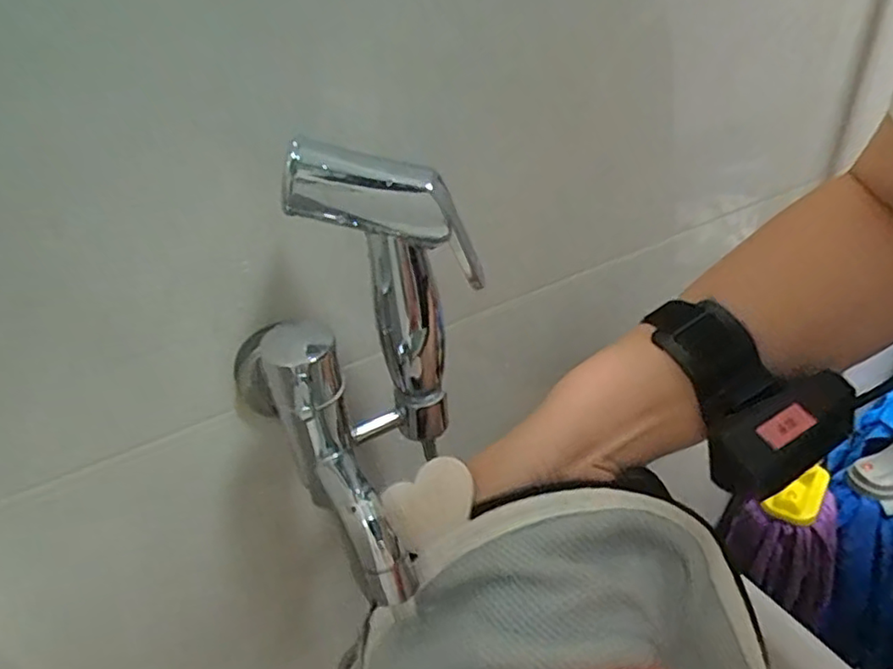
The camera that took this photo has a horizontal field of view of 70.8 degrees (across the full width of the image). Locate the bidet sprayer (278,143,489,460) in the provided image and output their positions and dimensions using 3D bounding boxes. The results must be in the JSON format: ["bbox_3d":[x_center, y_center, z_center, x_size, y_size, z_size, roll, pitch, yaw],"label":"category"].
[{"bbox_3d":[-0.022,-0.013,0.277,0.068,0.146,0.027,-7,34,-3],"label":"bidet sprayer"}]

